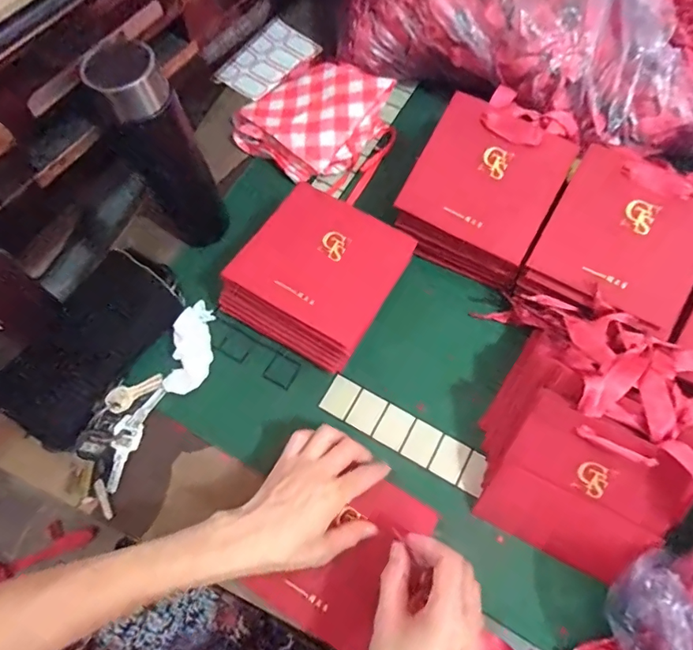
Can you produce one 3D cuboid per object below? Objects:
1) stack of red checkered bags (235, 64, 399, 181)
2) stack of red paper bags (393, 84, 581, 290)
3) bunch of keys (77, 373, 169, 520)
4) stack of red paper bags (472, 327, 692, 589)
[{"bbox_3d":[-0.043,-0.259,0.587,0.149,0.059,0.153,38,71,13],"label":"stack of red checkered bags"},{"bbox_3d":[0.144,-0.151,0.502,0.140,0.043,0.191,26,89,5],"label":"stack of red paper bags"},{"bbox_3d":[-0.221,0.108,0.458,0.045,0.028,0.127,14,67,4],"label":"bunch of keys"},{"bbox_3d":[0.209,0.110,0.421,0.157,0.096,0.178,28,69,9],"label":"stack of red paper bags"}]

